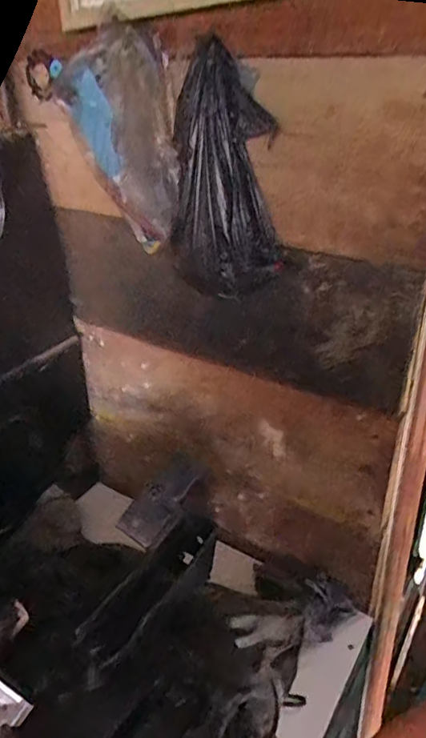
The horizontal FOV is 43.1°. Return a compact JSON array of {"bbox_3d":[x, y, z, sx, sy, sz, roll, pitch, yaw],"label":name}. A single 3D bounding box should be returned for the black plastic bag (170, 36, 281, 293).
[{"bbox_3d":[0.011,-0.208,0.599,0.047,0.254,0.133,-27,36,-36],"label":"black plastic bag"}]

